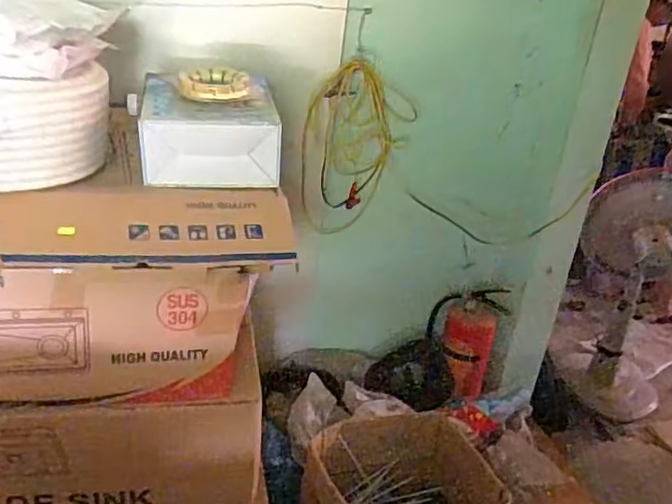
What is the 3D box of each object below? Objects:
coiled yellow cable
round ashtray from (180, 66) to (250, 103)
[{"bbox_3d":[0.045,-0.243,1.497,0.255,0.394,0.057,-2,26,-19],"label":"coiled yellow cable"},{"bbox_3d":[-0.208,-0.289,1.063,0.121,0.036,0.125,6,24,-3],"label":"round ashtray"}]

